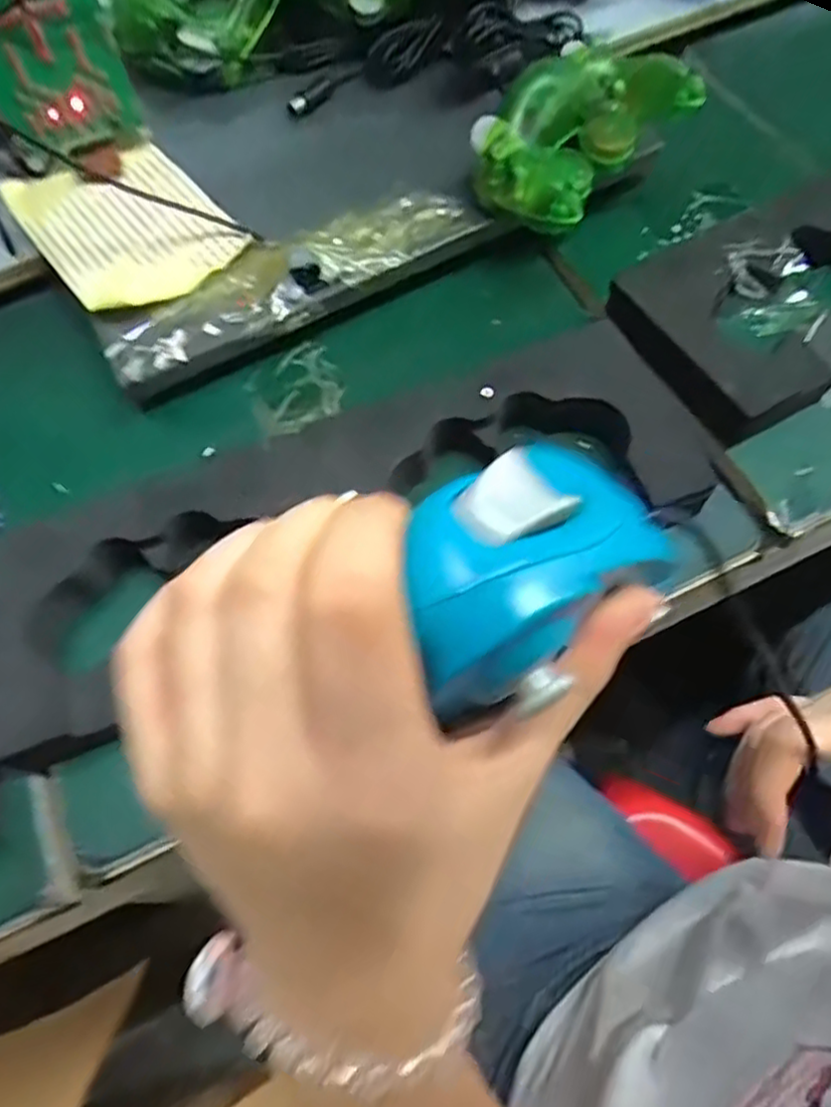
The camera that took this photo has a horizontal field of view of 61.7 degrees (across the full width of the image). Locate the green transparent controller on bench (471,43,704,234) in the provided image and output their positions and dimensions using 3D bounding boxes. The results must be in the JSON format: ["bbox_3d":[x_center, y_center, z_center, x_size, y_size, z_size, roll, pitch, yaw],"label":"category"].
[{"bbox_3d":[0.107,-0.267,0.449,0.092,0.056,0.153,39,73,18],"label":"green transparent controller on bench"}]

